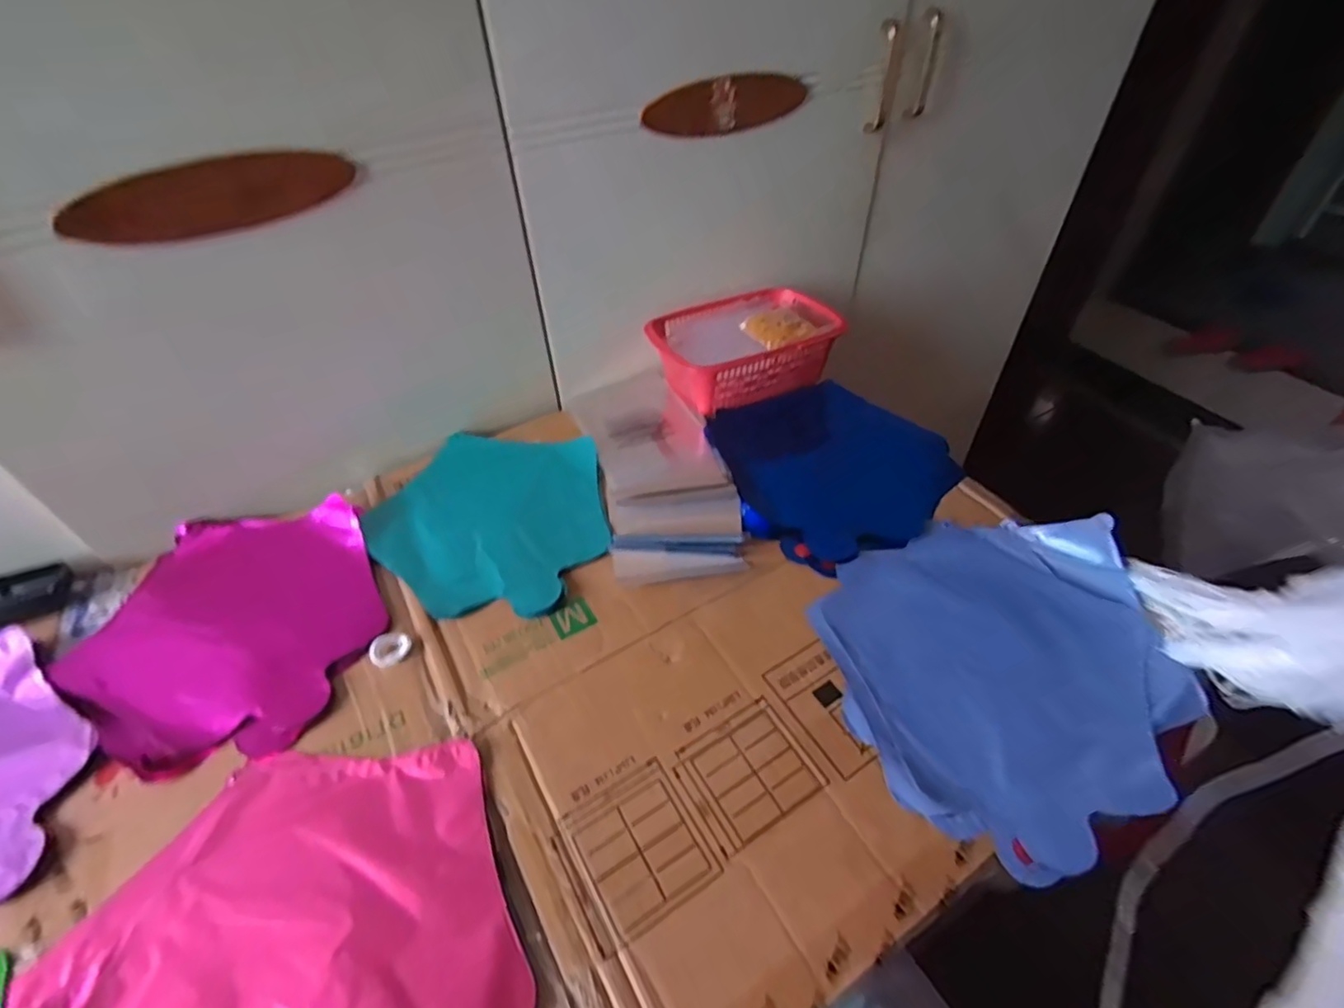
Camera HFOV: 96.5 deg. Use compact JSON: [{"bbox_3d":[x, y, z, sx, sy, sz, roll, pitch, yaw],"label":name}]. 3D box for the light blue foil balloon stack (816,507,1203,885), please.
[{"bbox_3d":[0.255,0.114,0.456,0.271,0.033,0.238,-19,48,-17],"label":"light blue foil balloon stack"}]

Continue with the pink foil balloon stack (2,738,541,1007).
[{"bbox_3d":[-0.212,0.261,0.328,0.239,0.009,0.251,-20,48,-18],"label":"pink foil balloon stack"}]

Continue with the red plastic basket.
[{"bbox_3d":[0.084,-0.187,0.718,0.217,0.070,0.150,-16,47,-14],"label":"red plastic basket"}]

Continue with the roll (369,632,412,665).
[{"bbox_3d":[-0.220,0.113,0.469,0.029,0.011,0.023,-16,47,-14],"label":"roll"}]

